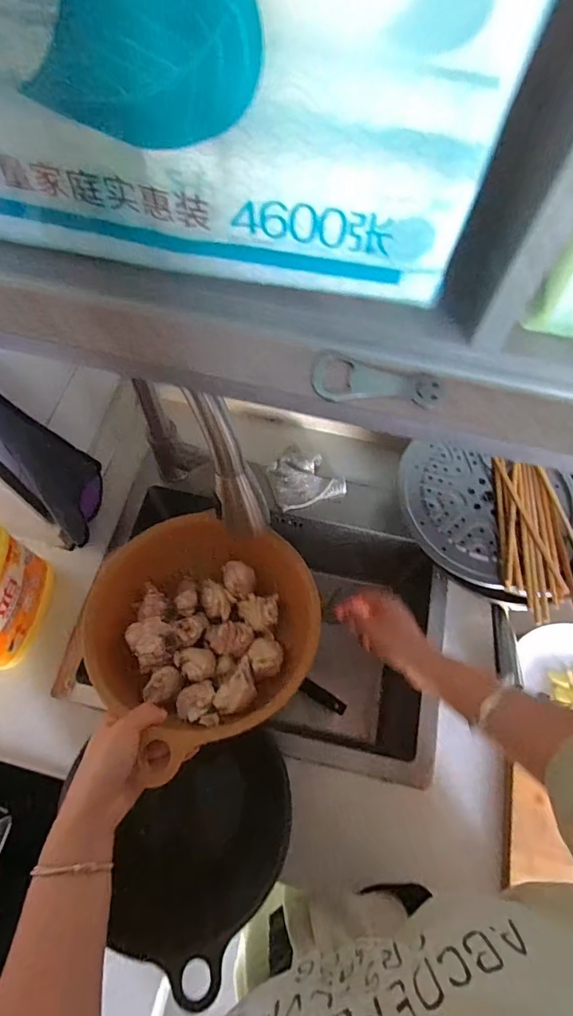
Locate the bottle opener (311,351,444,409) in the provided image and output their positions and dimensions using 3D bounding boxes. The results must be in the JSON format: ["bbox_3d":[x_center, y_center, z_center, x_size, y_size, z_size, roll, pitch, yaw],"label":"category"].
[{"bbox_3d":[0.052,-0.072,0.276,0.076,0.004,0.034,17,66,7],"label":"bottle opener"}]

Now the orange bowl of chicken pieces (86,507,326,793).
[{"bbox_3d":[-0.087,0.133,0.502,0.233,0.098,0.235,0,65,-1],"label":"orange bowl of chicken pieces"}]

